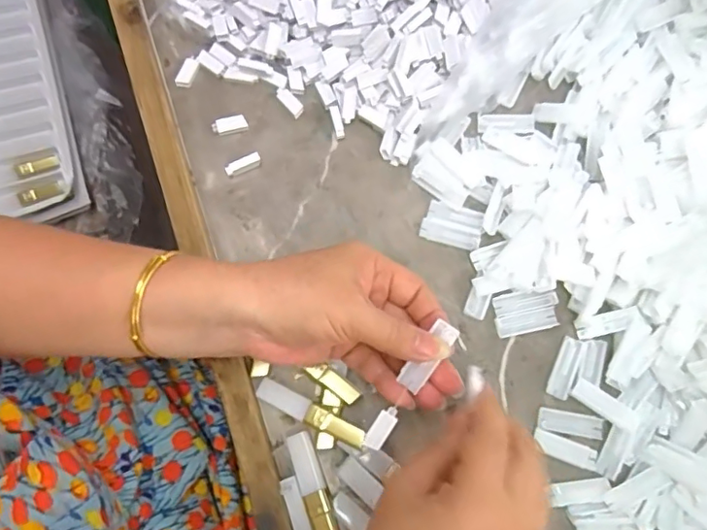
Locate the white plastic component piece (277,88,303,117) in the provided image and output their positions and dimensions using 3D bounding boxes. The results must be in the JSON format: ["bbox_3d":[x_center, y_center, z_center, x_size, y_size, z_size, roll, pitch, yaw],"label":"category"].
[{"bbox_3d":[-0.048,-0.121,0.415,0.026,0.005,0.011,44,79,9],"label":"white plastic component piece"}]

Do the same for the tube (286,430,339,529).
[{"bbox_3d":[-0.023,0.139,0.335,0.015,0.015,0.074,-20,77,-6],"label":"tube"}]

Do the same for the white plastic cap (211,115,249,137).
[{"bbox_3d":[-0.090,-0.102,0.407,0.025,0.006,0.011,-16,77,-5],"label":"white plastic cap"}]

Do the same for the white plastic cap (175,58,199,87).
[{"bbox_3d":[-0.124,-0.143,0.415,0.011,0.005,0.023,18,76,3],"label":"white plastic cap"}]

